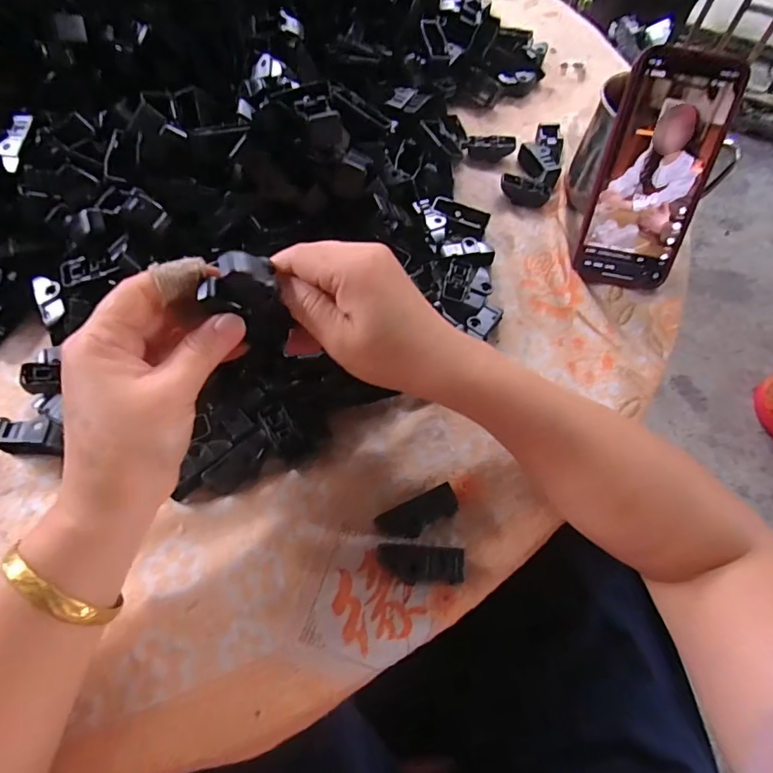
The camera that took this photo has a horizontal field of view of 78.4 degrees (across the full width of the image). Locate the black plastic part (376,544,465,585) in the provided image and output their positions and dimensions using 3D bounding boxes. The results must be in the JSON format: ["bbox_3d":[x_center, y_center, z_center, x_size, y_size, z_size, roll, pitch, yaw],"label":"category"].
[{"bbox_3d":[0.020,0.104,0.276,0.048,0.012,0.021,2,73,6],"label":"black plastic part"}]

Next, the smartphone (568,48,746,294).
[{"bbox_3d":[0.197,-0.153,0.350,0.079,0.154,0.008,8,29,12],"label":"smartphone"}]

